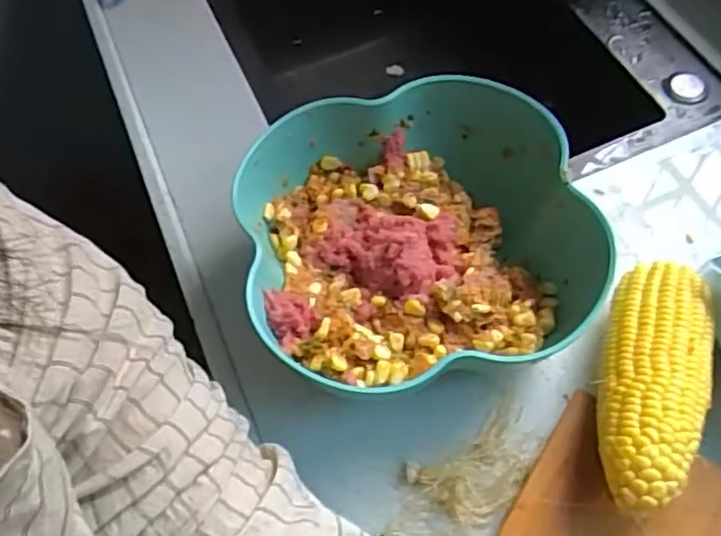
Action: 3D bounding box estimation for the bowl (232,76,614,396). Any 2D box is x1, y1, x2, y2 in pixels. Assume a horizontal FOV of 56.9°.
[{"bbox_3d":[0.042,-0.017,0.488,0.238,0.096,0.228,-2,61,4],"label":"bowl"}]

